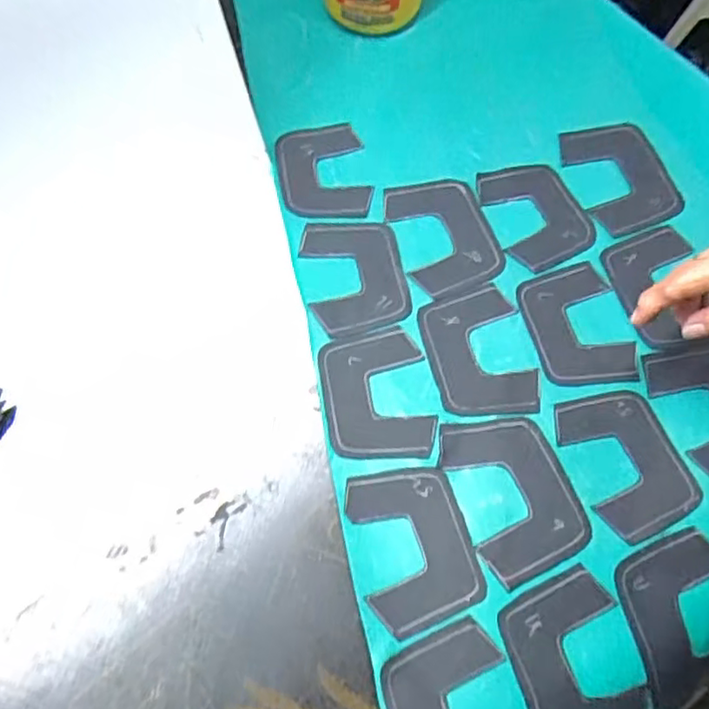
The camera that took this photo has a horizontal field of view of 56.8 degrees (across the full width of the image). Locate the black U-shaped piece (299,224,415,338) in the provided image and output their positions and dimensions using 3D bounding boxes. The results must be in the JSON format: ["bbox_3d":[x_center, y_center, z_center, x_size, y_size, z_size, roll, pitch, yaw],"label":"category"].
[{"bbox_3d":[0.001,-0.066,0.528,0.077,0.004,0.101,-10,67,-5],"label":"black U-shaped piece"}]

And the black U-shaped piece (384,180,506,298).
[{"bbox_3d":[0.075,-0.101,0.547,0.078,0.007,0.108,-16,67,-7],"label":"black U-shaped piece"}]

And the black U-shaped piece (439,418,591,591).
[{"bbox_3d":[0.110,0.093,0.457,0.076,0.005,0.112,-20,68,-9],"label":"black U-shaped piece"}]

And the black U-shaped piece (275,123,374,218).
[{"bbox_3d":[-0.028,-0.159,0.567,0.075,0.006,0.098,-8,67,-4],"label":"black U-shaped piece"}]

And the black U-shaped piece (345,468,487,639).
[{"bbox_3d":[0.040,0.126,0.440,0.074,0.008,0.102,-14,67,-6],"label":"black U-shaped piece"}]

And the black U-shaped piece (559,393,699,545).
[{"bbox_3d":[0.195,0.073,0.469,0.074,0.004,0.103,-19,68,-8],"label":"black U-shaped piece"}]

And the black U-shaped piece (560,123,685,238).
[{"bbox_3d":[0.232,-0.158,0.568,0.081,0.010,0.106,-18,68,-8],"label":"black U-shaped piece"}]

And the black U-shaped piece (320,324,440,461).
[{"bbox_3d":[0.016,0.028,0.484,0.076,0.004,0.100,-6,67,-3],"label":"black U-shaped piece"}]

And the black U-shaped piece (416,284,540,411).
[{"bbox_3d":[0.093,-0.002,0.498,0.074,0.004,0.105,-13,67,-6],"label":"black U-shaped piece"}]

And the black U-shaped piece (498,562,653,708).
[{"bbox_3d":[0.140,0.201,0.422,0.082,0.035,0.107,-17,68,-8],"label":"black U-shaped piece"}]

